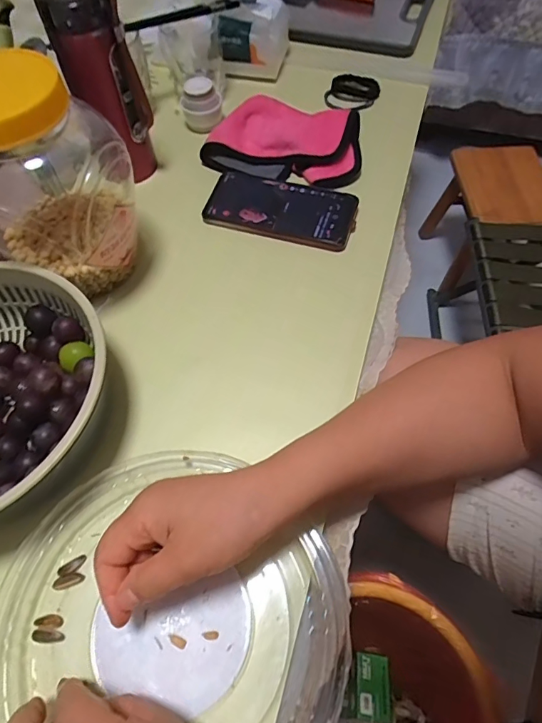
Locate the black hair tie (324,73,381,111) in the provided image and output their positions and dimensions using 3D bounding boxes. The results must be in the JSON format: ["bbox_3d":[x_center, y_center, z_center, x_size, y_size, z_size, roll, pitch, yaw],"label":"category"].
[{"bbox_3d":[0.111,-0.365,0.610,0.070,0.032,0.046,10,62,7],"label":"black hair tie"}]

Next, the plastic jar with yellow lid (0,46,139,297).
[{"bbox_3d":[-0.197,-0.150,0.406,0.142,0.199,0.125,-1,62,3],"label":"plastic jar with yellow lid"}]

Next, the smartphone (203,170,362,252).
[{"bbox_3d":[0.011,-0.172,0.500,0.162,0.012,0.077,14,63,10],"label":"smartphone"}]

